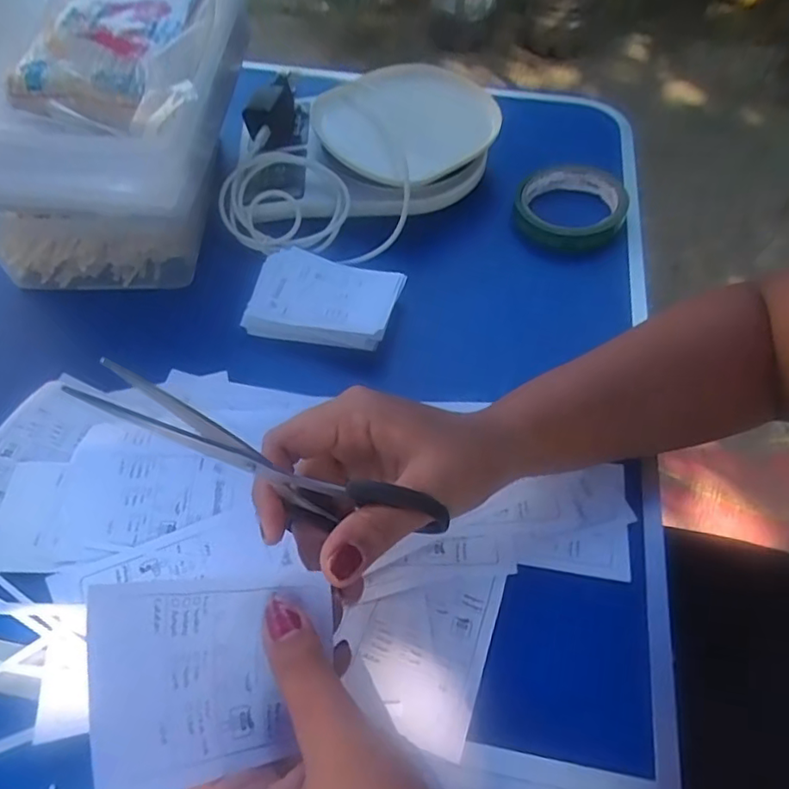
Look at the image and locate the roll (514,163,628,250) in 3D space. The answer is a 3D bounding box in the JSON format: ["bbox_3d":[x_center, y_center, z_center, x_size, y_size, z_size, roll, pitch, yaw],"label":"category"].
[{"bbox_3d":[0.145,-0.157,0.478,0.087,0.022,0.083,-1,56,2],"label":"roll"}]

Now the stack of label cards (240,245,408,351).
[{"bbox_3d":[-0.052,-0.075,0.432,0.108,0.019,0.078,9,57,8],"label":"stack of label cards"}]

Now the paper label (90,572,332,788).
[{"bbox_3d":[-0.061,0.100,0.212,0.013,0.090,0.065,-32,60,33],"label":"paper label"}]

